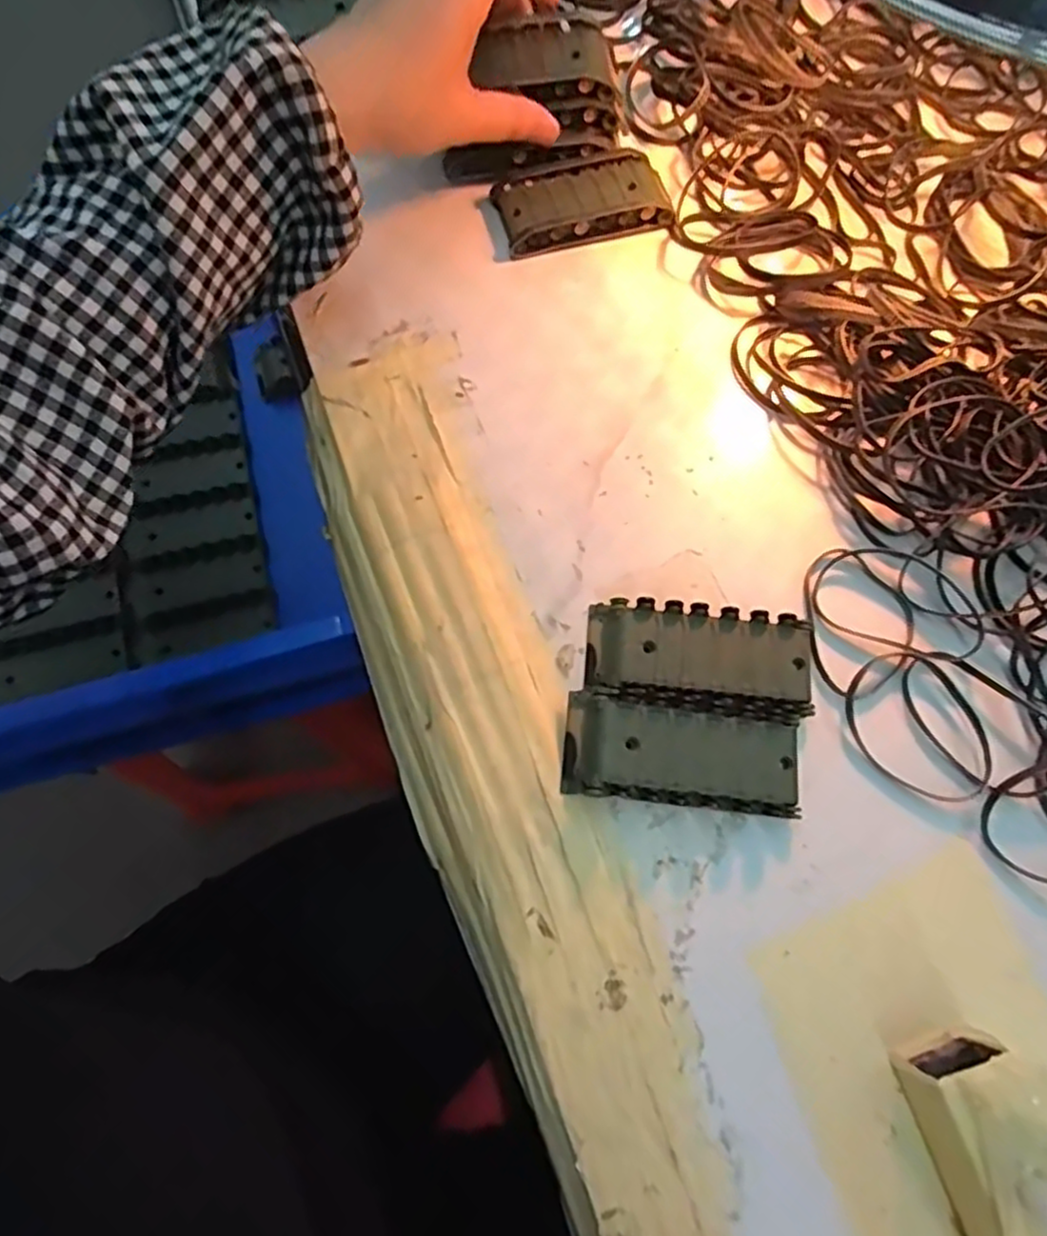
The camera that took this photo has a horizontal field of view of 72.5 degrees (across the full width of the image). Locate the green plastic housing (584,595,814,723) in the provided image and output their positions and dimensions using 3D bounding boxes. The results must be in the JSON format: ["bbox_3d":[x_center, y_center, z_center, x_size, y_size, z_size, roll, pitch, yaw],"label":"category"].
[{"bbox_3d":[0.077,0.018,0.310,0.096,0.021,0.047,6,73,-1],"label":"green plastic housing"}]

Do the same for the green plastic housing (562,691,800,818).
[{"bbox_3d":[0.066,0.058,0.297,0.095,0.020,0.039,7,73,-1],"label":"green plastic housing"}]

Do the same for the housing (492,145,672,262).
[{"bbox_3d":[0.032,-0.228,0.393,0.092,0.018,0.045,-14,74,-7],"label":"housing"}]

